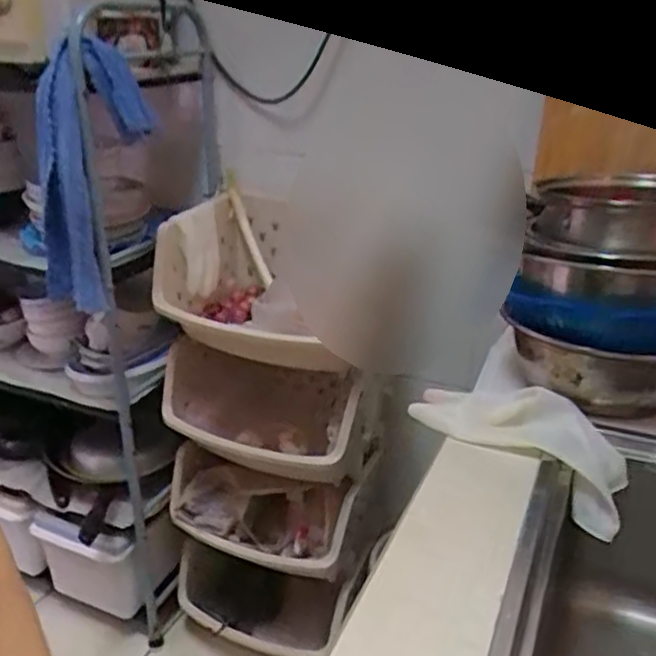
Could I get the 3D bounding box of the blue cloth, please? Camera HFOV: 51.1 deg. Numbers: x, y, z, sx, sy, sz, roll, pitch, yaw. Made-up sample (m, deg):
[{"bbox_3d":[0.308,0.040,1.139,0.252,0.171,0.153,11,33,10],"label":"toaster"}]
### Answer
[{"bbox_3d":[-0.355,-0.225,1.041,0.169,0.375,0.090,-8,24,-19],"label":"blue cloth"}]

